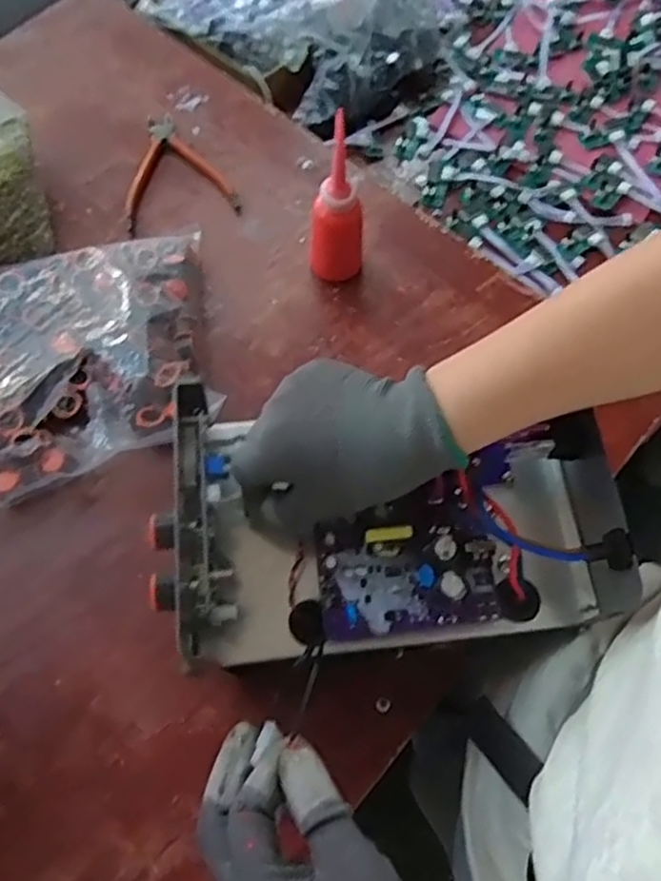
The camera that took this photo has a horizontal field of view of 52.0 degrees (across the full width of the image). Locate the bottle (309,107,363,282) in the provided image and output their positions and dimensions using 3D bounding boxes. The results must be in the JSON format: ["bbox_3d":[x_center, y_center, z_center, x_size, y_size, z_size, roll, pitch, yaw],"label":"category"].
[{"bbox_3d":[0.006,-0.192,0.569,0.045,0.156,0.044,5,69,0],"label":"bottle"}]

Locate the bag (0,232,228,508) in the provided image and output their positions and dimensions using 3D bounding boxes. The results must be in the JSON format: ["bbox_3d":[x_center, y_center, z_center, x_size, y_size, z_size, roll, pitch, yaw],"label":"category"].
[{"bbox_3d":[-0.204,-0.073,0.564,0.209,0.064,0.218,-13,70,-6],"label":"bag"}]

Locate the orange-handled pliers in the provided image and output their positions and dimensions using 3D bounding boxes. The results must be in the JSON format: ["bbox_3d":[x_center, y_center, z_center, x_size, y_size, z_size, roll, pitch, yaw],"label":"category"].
[{"bbox_3d":[-0.154,-0.270,0.671,0.108,0.007,0.135,-12,70,-6],"label":"orange-handled pliers"}]

